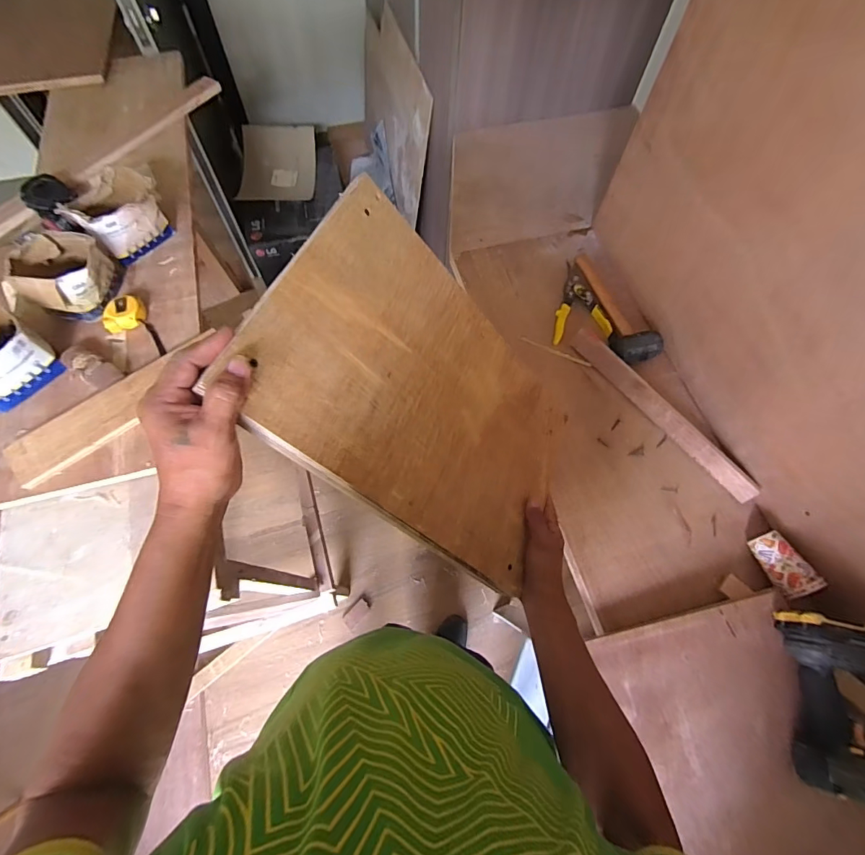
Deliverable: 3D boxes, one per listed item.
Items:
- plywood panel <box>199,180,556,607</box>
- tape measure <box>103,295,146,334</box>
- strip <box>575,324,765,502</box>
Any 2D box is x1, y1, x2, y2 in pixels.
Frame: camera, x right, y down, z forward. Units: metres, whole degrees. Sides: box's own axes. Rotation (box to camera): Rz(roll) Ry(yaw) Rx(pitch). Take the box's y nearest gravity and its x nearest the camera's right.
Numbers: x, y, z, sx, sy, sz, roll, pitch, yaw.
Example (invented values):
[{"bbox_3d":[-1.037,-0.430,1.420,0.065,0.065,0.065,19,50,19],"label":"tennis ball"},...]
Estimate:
[{"bbox_3d":[0.008,-0.031,0.504,0.423,0.009,0.293,40,60,-31],"label":"plywood panel"},{"bbox_3d":[-0.568,-0.207,0.796,0.054,0.039,0.079,33,69,13],"label":"tape measure"},{"bbox_3d":[0.456,-0.037,0.872,0.448,0.046,0.022,50,29,17],"label":"strip"}]

